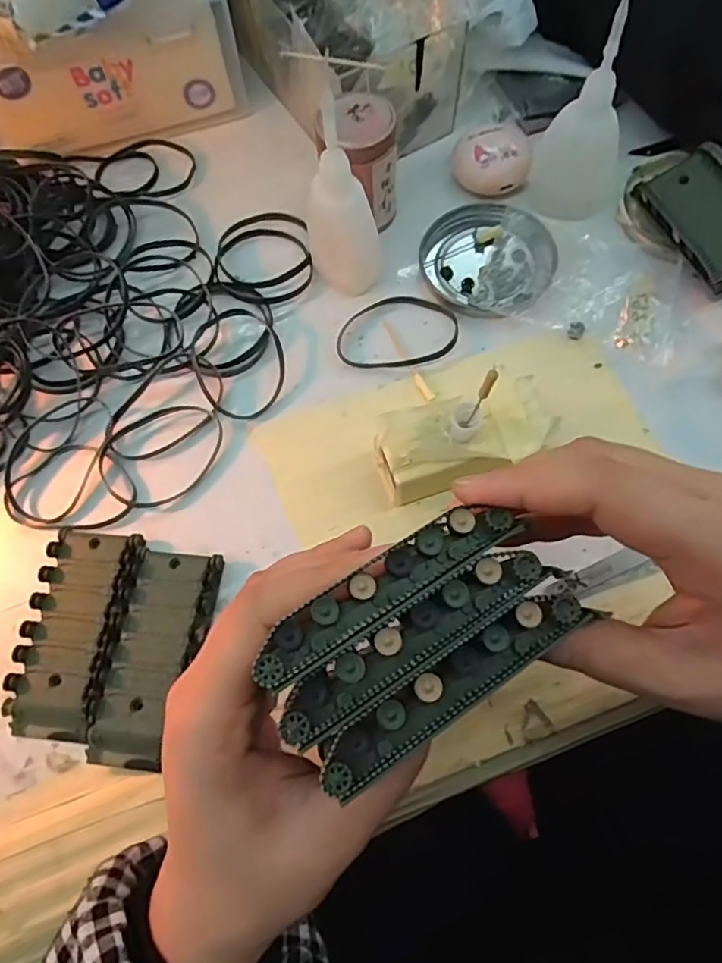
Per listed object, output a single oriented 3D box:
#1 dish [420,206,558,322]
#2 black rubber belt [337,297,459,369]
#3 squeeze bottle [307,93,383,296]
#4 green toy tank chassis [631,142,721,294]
[{"bbox_3d":[0.076,-0.133,0.349,0.078,0.011,0.076,-1,70,3],"label":"dish"},{"bbox_3d":[0.021,-0.088,0.342,0.070,0.004,0.048,-6,70,1],"label":"black rubber belt"},{"bbox_3d":[-0.010,-0.143,0.311,0.034,0.099,0.034,-25,71,-6],"label":"squeeze bottle"},{"bbox_3d":[0.194,-0.150,0.329,0.048,0.018,0.086,-30,60,22],"label":"green toy tank chassis"}]

